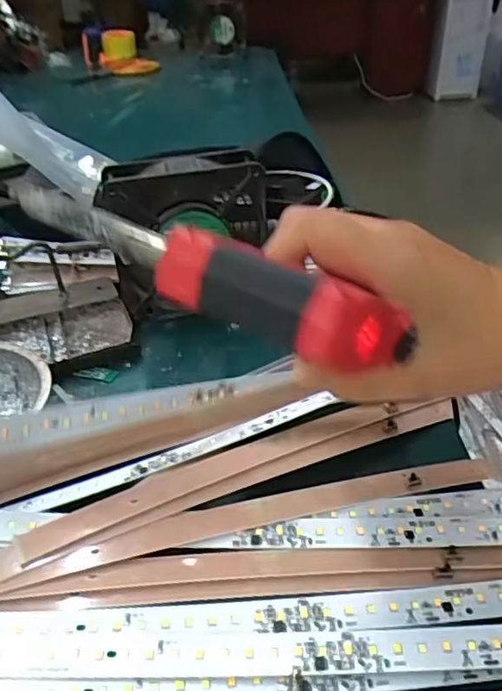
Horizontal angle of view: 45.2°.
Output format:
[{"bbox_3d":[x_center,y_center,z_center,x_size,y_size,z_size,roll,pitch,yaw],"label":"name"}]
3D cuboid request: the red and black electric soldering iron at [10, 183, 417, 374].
[{"bbox_3d":[-0.027,-0.035,0.235,0.177,0.026,0.032,25,44,25],"label":"red and black electric soldering iron"}]

